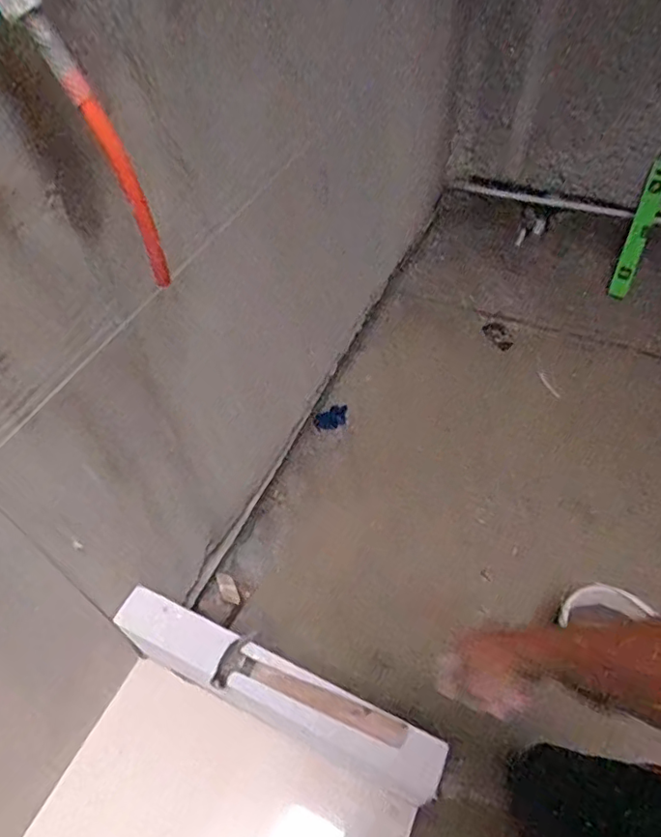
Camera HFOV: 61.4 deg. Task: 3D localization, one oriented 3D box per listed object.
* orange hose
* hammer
[{"bbox_3d":[-0.197,-0.220,0.509,0.043,0.242,0.029,-26,55,-19],"label":"orange hose"},{"bbox_3d":[-0.031,0.442,0.903,0.314,0.023,0.085,16,53,14],"label":"hammer"}]

